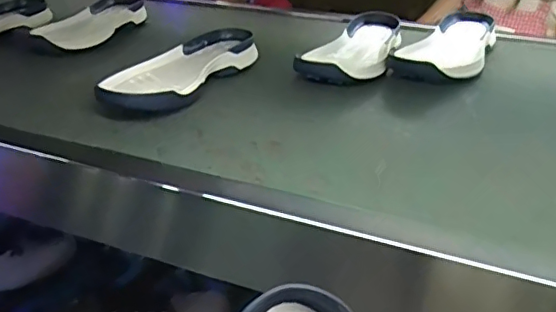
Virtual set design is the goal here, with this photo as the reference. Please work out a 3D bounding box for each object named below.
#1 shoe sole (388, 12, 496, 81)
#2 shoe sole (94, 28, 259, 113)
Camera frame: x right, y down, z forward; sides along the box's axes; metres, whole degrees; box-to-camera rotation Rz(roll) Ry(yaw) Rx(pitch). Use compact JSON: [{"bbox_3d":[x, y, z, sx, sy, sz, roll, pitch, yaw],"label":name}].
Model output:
[{"bbox_3d":[0.289,-0.181,0.928,0.125,0.039,0.324,15,31,25],"label":"shoe sole"},{"bbox_3d":[-0.141,-0.121,0.795,0.125,0.047,0.279,13,30,24],"label":"shoe sole"}]

